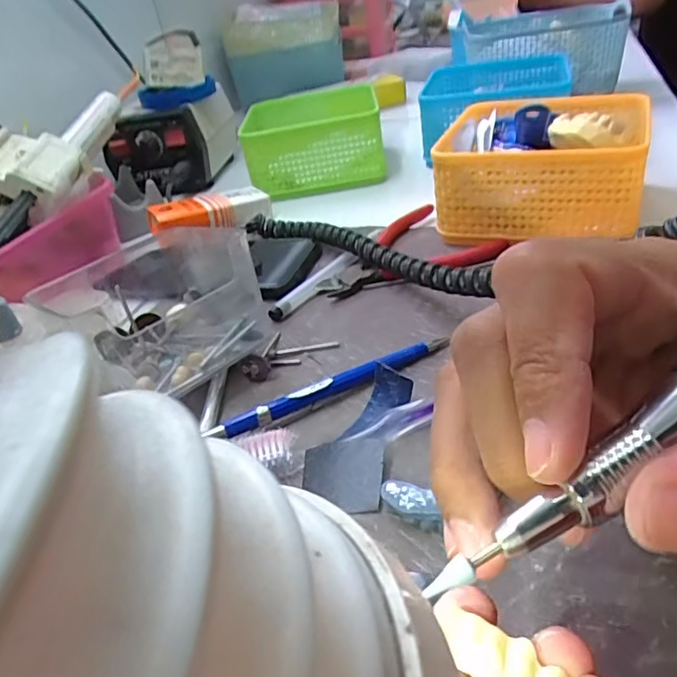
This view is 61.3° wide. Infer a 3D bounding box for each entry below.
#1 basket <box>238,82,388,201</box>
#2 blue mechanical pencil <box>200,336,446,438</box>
[{"bbox_3d":[-0.026,-0.205,0.578,0.129,0.053,0.147,-9,34,2],"label":"basket"},{"bbox_3d":[-0.001,0.024,0.284,0.129,0.012,0.008,-23,36,-18],"label":"blue mechanical pencil"}]

